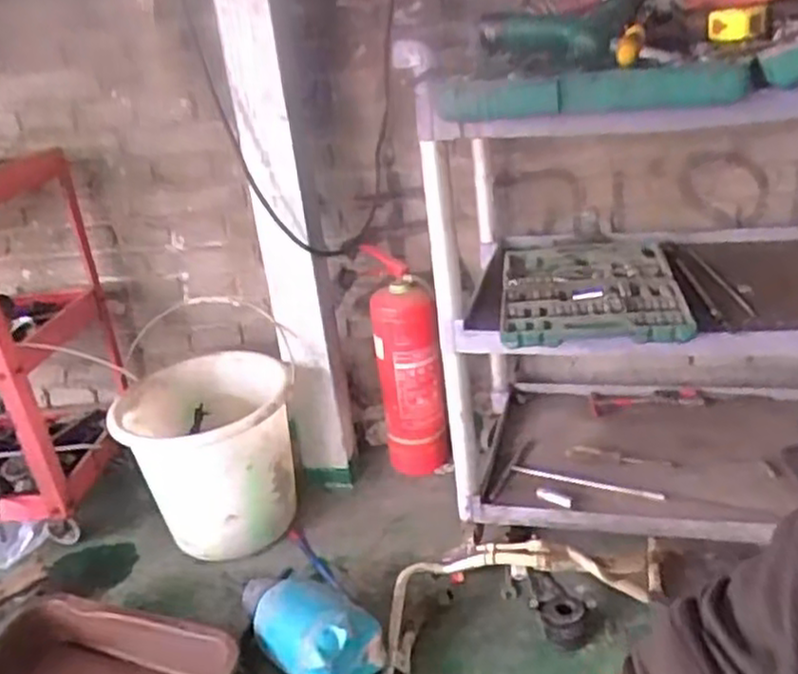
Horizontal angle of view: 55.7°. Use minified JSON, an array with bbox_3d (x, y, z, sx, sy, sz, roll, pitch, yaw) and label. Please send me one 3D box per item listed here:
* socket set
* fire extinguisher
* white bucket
[{"bbox_3d":[0.312,-0.085,1.259,0.270,0.043,0.399,-2,23,11],"label":"socket set"},{"bbox_3d":[0.020,0.069,1.539,0.125,0.439,0.153,-8,23,-4],"label":"fire extinguisher"},{"bbox_3d":[-0.337,0.226,1.417,0.294,0.303,0.250,-7,23,-1],"label":"white bucket"}]

